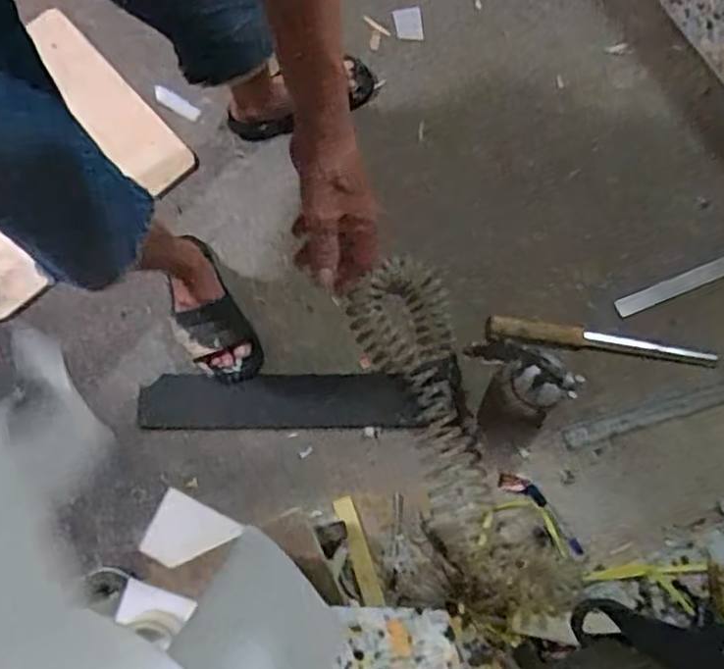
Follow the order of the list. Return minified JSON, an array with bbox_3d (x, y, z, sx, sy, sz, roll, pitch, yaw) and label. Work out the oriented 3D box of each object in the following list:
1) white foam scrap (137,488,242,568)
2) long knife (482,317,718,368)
[{"bbox_3d":[-0.281,0.329,1.124,0.134,0.015,0.107,27,81,5],"label":"white foam scrap"},{"bbox_3d":[0.408,0.012,1.188,0.387,0.026,0.044,6,79,1],"label":"long knife"}]

